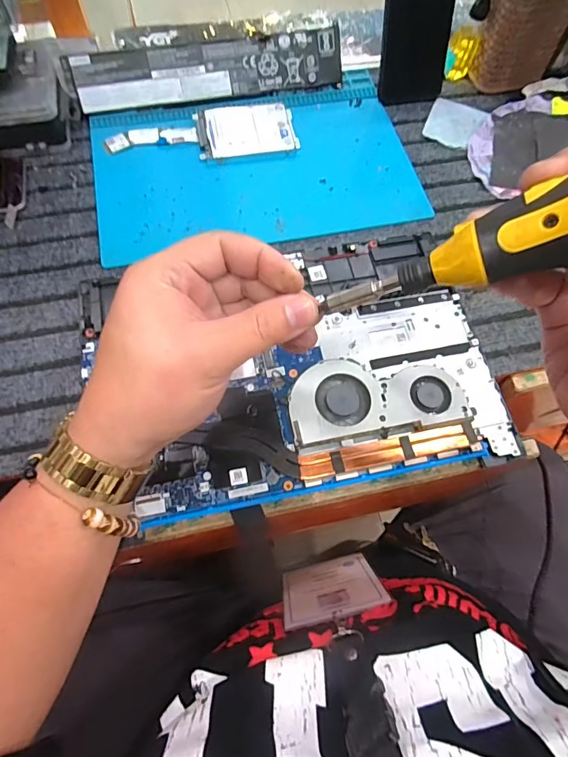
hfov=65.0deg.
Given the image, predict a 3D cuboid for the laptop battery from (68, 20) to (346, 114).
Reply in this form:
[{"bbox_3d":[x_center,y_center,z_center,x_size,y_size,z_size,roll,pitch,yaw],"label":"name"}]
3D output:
[{"bbox_3d":[-0.081,-0.352,0.510,0.304,0.059,0.013,-13,23,-7],"label":"laptop battery"}]

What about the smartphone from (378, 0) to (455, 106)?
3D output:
[{"bbox_3d":[0.151,-0.406,0.498,0.079,0.164,0.008,-9,40,-7],"label":"smartphone"}]

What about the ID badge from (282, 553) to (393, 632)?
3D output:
[{"bbox_3d":[0.045,0.202,0.435,0.092,0.130,0.004,-13,85,-2],"label":"ID badge"}]

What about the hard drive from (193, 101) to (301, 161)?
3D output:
[{"bbox_3d":[-0.043,-0.279,0.502,0.108,0.011,0.072,-10,66,-7],"label":"hard drive"}]

